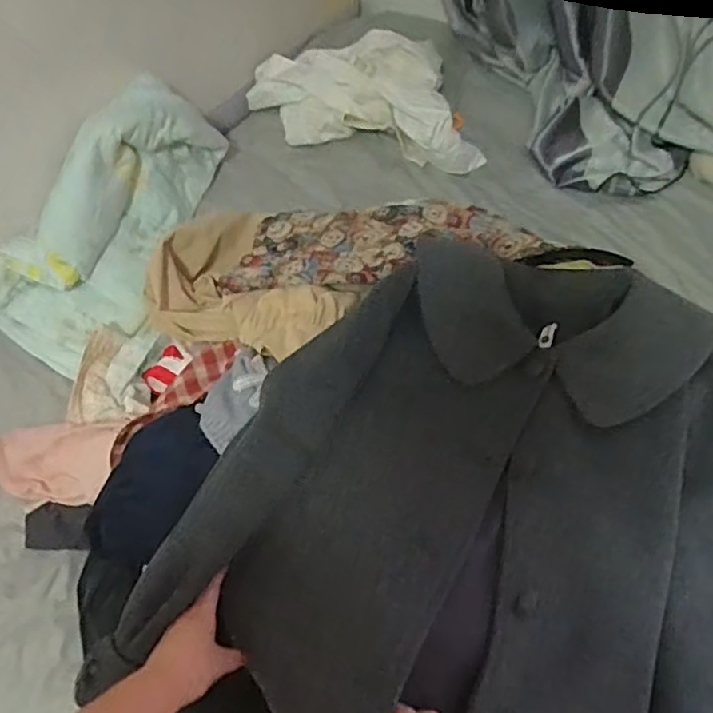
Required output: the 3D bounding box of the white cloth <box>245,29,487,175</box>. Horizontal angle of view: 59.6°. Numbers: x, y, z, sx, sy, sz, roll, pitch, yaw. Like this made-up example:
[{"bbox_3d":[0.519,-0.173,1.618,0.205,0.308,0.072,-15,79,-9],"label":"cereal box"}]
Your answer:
[{"bbox_3d":[0.014,-0.484,1.179,0.434,0.113,0.251,-4,60,-3],"label":"white cloth"}]

